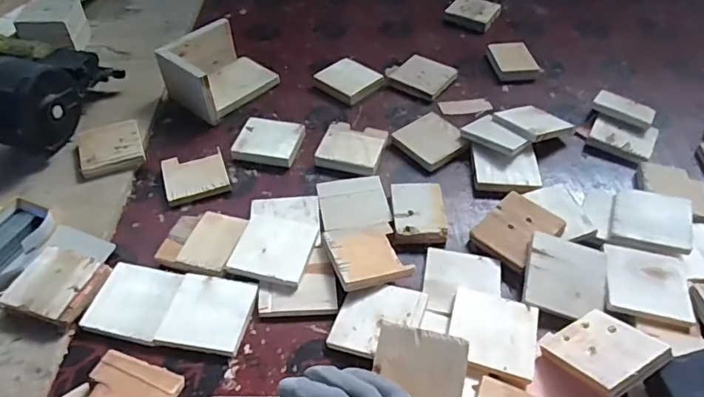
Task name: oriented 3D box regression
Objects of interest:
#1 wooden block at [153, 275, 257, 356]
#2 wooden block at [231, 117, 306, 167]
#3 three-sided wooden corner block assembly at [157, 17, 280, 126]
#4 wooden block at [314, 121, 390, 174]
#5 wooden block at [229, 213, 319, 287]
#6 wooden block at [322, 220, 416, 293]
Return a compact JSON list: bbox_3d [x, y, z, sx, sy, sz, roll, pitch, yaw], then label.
[{"bbox_3d":[-0.161,0.129,0.597,0.091,0.010,0.088,9,46,5],"label":"wooden block"},{"bbox_3d":[-0.126,-0.085,0.798,0.092,0.021,0.079,14,46,9],"label":"wooden block"},{"bbox_3d":[-0.226,-0.218,0.880,0.137,0.085,0.149,35,53,27],"label":"three-sided wooden corner block assembly"},{"bbox_3d":[0.000,-0.076,0.789,0.091,0.015,0.095,14,46,10],"label":"wooden block"},{"bbox_3d":[-0.095,0.060,0.652,0.091,0.012,0.098,12,46,8],"label":"wooden block"},{"bbox_3d":[0.018,0.064,0.639,0.086,0.018,0.093,-9,47,-13],"label":"wooden block"}]

